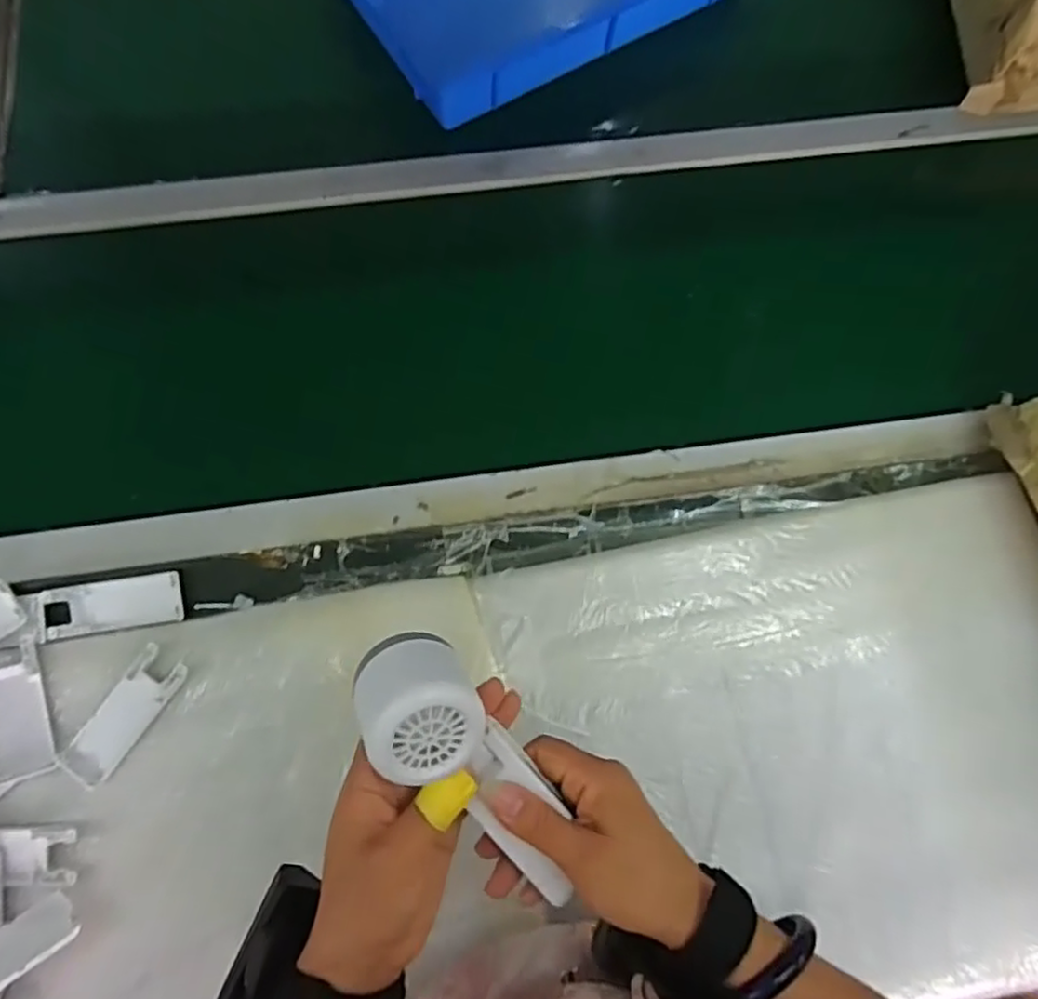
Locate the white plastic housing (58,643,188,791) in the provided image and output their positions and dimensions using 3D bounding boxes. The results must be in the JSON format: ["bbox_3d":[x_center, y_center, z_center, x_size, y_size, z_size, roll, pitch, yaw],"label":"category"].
[{"bbox_3d":[-0.302,0.166,0.509,0.038,0.007,0.102,31,77,7],"label":"white plastic housing"}]

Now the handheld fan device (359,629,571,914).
[{"bbox_3d":[-0.023,0.139,0.348,0.055,0.050,0.155,-40,107,-11],"label":"handheld fan device"}]

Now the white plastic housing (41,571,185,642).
[{"bbox_3d":[-0.328,0.085,0.537,0.108,0.010,0.041,-8,75,-3],"label":"white plastic housing"}]

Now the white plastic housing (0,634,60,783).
[{"bbox_3d":[-0.380,0.158,0.500,0.038,0.015,0.100,-19,76,-6],"label":"white plastic housing"}]

